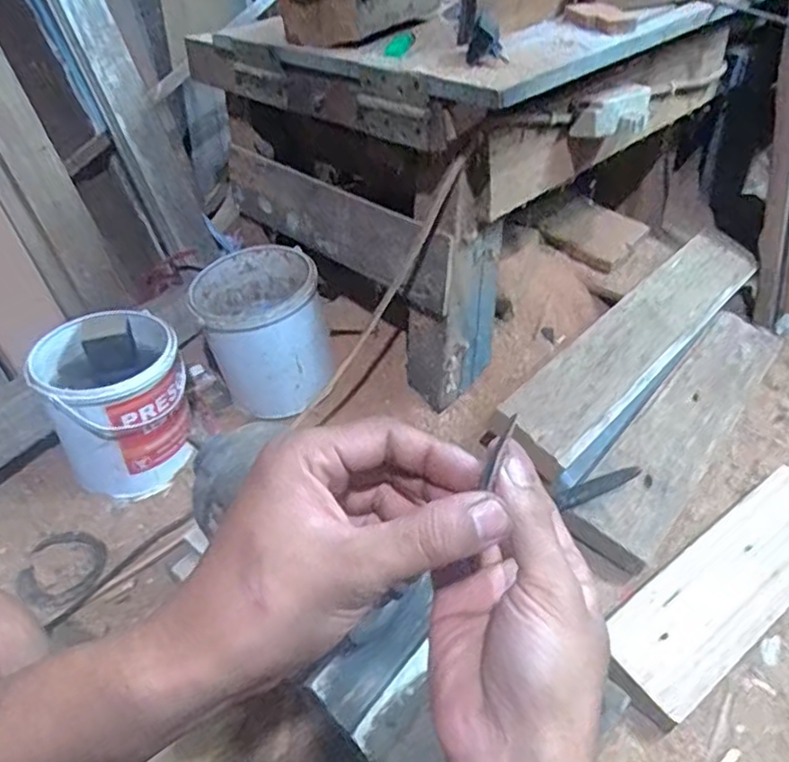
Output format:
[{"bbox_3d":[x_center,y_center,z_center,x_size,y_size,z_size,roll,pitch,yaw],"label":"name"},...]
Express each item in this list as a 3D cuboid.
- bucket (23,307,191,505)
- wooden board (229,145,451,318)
[{"bbox_3d":[-0.371,0.028,0.897,0.164,0.170,0.172,1,40,-1],"label":"bucket"},{"bbox_3d":[-0.093,-0.228,0.945,0.035,0.106,0.445,-30,49,-33],"label":"wooden board"}]

